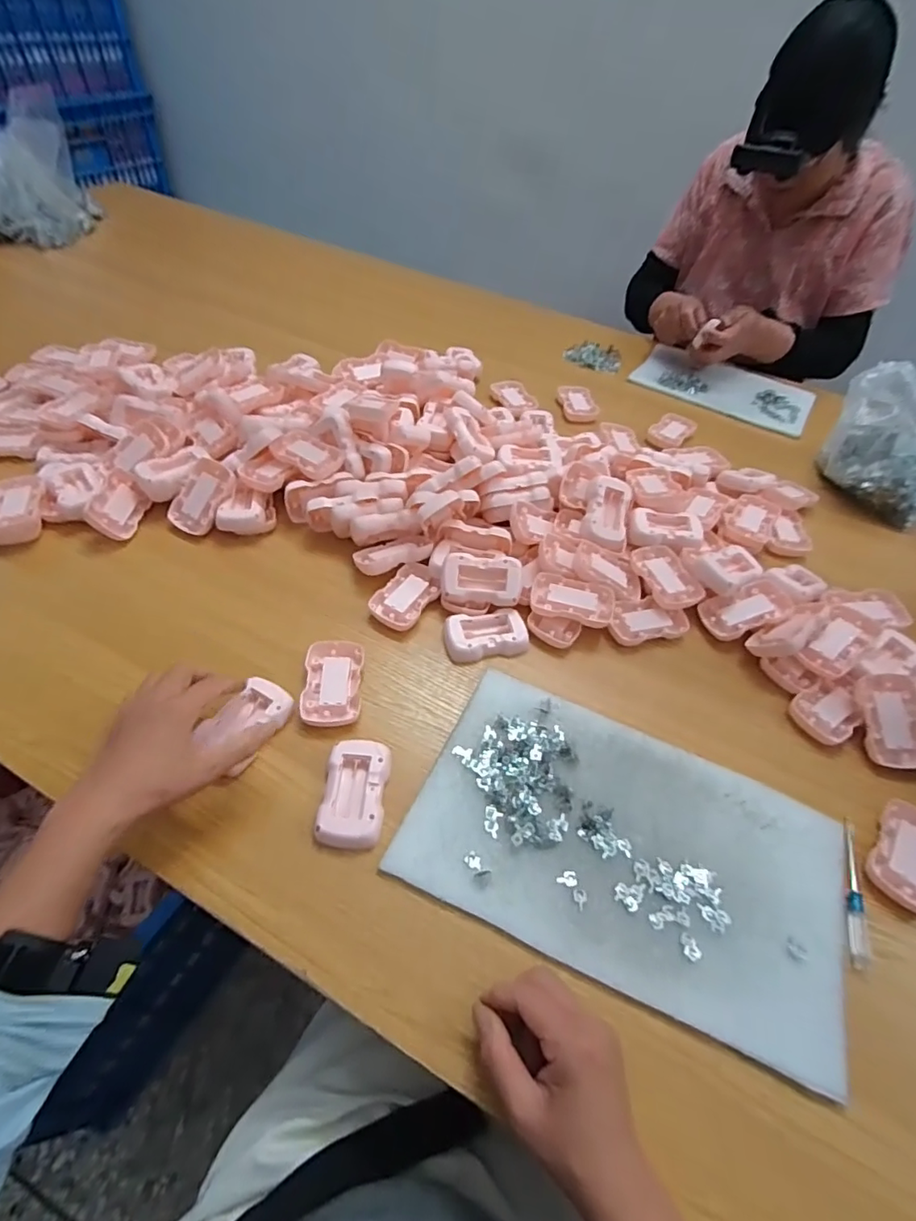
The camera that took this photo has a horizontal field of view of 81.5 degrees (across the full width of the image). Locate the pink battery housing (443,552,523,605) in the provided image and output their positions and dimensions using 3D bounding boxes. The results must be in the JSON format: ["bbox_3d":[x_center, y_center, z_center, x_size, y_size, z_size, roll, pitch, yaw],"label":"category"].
[{"bbox_3d":[0.026,-0.034,0.572,0.083,0.017,0.052,6,83,1],"label":"pink battery housing"}]

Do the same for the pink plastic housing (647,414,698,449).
[{"bbox_3d":[0.338,-0.284,0.842,0.056,0.014,0.081,37,56,22],"label":"pink plastic housing"}]

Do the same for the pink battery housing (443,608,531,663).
[{"bbox_3d":[0.029,0.024,0.561,0.085,0.016,0.053,-10,52,-14],"label":"pink battery housing"}]

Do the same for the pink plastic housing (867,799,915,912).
[{"bbox_3d":[0.381,0.203,0.440,0.055,0.019,0.079,34,55,20],"label":"pink plastic housing"}]

